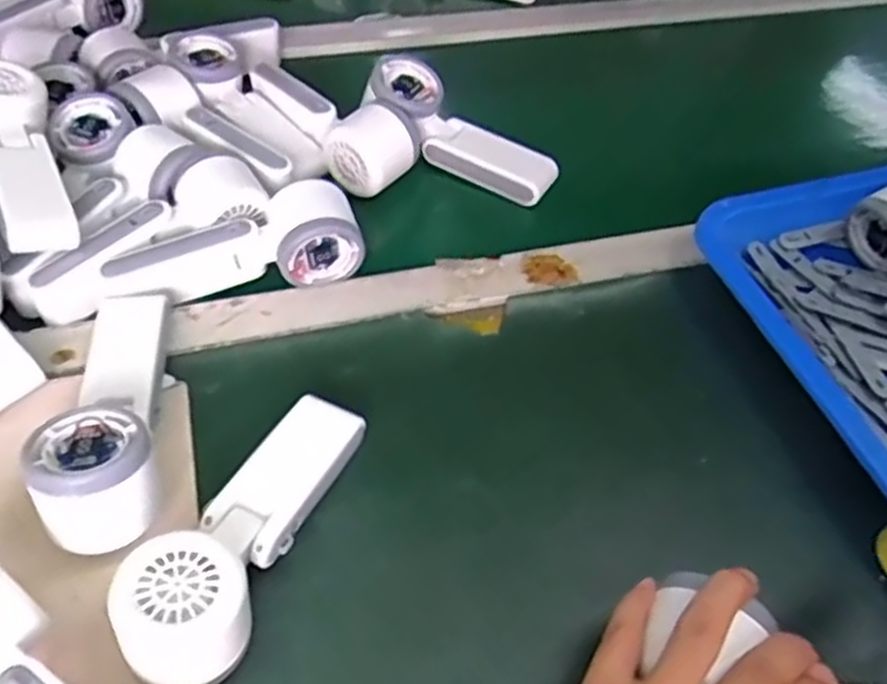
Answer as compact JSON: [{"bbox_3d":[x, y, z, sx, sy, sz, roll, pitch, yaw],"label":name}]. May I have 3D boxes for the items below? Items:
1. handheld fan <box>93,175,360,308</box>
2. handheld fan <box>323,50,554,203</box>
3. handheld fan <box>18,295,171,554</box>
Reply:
[{"bbox_3d":[-0.137,-0.066,0.519,0.157,0.042,0.059,-9,50,-10],"label":"handheld fan"},{"bbox_3d":[-0.001,-0.150,0.586,0.153,0.048,0.112,27,53,19],"label":"handheld fan"},{"bbox_3d":[-0.183,0.031,0.424,0.055,0.051,0.162,-8,50,-10],"label":"handheld fan"}]

